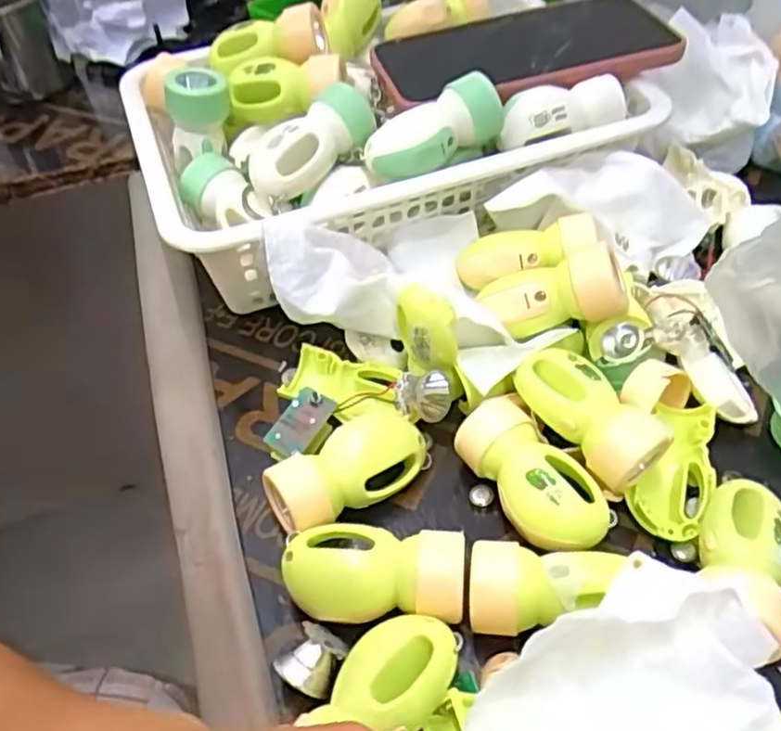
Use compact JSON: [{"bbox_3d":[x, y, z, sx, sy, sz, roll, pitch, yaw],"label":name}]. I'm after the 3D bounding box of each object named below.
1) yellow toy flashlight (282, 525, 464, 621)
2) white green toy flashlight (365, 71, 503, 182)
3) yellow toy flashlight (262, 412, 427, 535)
[{"bbox_3d":[-0.006,0.081,0.277,0.067,0.033,0.033,1,49,6],"label":"yellow toy flashlight"},{"bbox_3d":[0.022,-0.115,0.363,0.070,0.036,0.028,-32,54,-22],"label":"white green toy flashlight"},{"bbox_3d":[-0.017,0.046,0.310,0.068,0.028,0.028,-28,52,-19],"label":"yellow toy flashlight"}]

